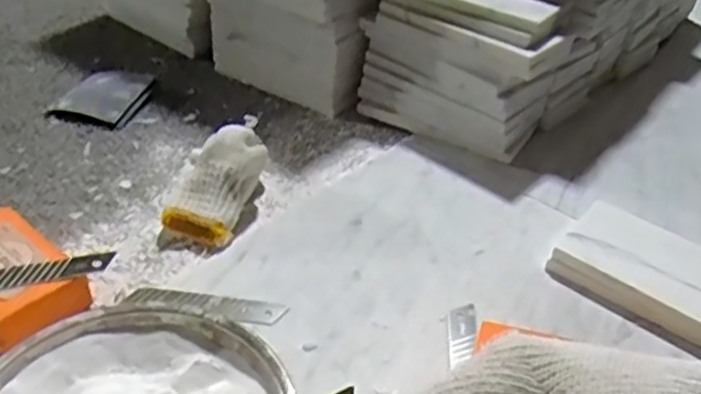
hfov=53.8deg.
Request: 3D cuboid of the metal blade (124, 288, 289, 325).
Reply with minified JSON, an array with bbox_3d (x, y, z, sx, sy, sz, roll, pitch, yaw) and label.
[{"bbox_3d":[-0.090,0.067,0.432,0.098,0.004,0.017,7,43,5],"label":"metal blade"}]

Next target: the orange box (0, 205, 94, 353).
[{"bbox_3d":[-0.212,0.052,0.424,0.097,0.033,0.063,30,43,31],"label":"orange box"}]

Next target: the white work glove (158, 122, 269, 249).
[{"bbox_3d":[-0.092,-0.010,0.501,0.050,0.057,0.088,15,37,14],"label":"white work glove"}]

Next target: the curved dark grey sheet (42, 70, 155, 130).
[{"bbox_3d":[-0.223,-0.093,0.632,0.072,0.013,0.087,11,37,9],"label":"curved dark grey sheet"}]

